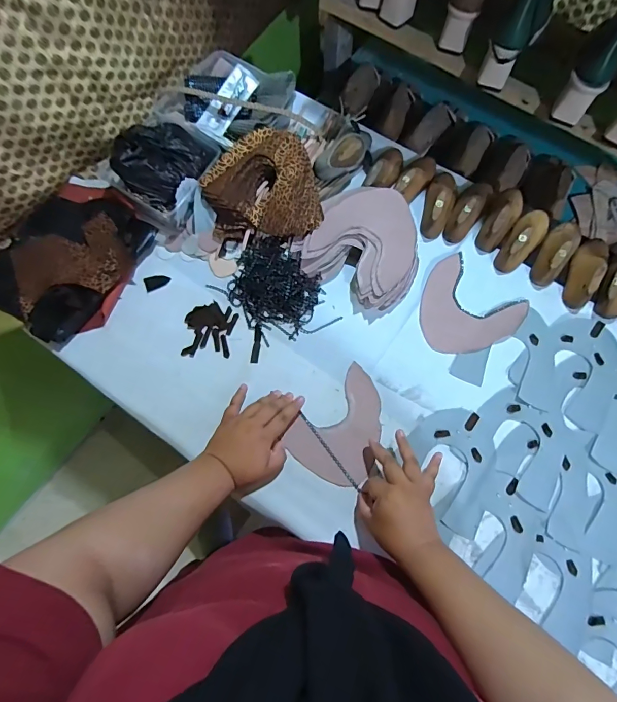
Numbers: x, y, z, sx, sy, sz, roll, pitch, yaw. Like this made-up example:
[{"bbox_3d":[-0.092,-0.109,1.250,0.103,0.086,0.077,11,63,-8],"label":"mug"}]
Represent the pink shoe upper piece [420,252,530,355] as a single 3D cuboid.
[{"bbox_3d":[0.254,-0.067,0.667,0.158,0.004,0.162,-43,75,-11],"label":"pink shoe upper piece"}]

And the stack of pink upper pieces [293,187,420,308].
[{"bbox_3d":[0.095,-0.178,0.674,0.187,0.061,0.178,28,74,9],"label":"stack of pink upper pieces"}]

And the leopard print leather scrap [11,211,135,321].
[{"bbox_3d":[-0.391,-0.142,0.669,0.189,0.048,0.139,-18,72,-6],"label":"leopard print leather scrap"}]

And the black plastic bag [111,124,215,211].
[{"bbox_3d":[-0.240,-0.320,0.672,0.110,0.077,0.143,34,75,11],"label":"black plastic bag"}]

